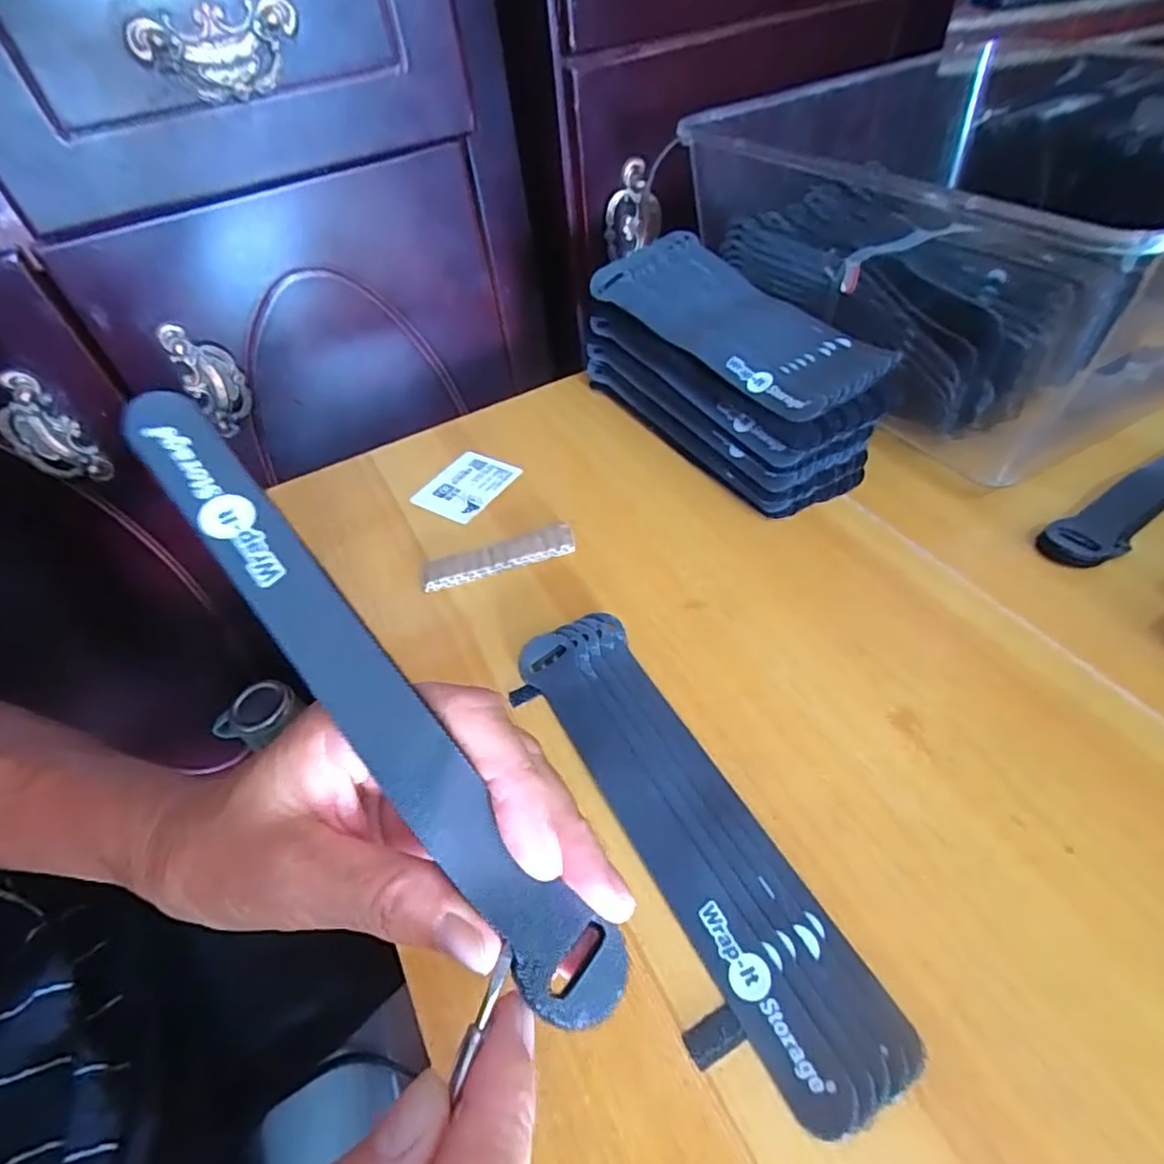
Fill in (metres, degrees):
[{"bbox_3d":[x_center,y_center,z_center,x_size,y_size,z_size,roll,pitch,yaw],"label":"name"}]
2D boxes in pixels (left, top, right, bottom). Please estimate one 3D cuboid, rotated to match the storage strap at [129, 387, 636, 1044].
[{"bbox_3d":[-0.058,0.024,0.158,0.021,0.009,0.194,-36,78,-24],"label":"storage strap"}]

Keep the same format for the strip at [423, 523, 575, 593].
[{"bbox_3d":[-0.046,-0.013,0.346,0.085,0.010,0.020,-17,48,-8],"label":"strip"}]

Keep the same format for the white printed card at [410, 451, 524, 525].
[{"bbox_3d":[-0.074,-0.063,0.400,0.047,0.004,0.058,23,54,25],"label":"white printed card"}]

